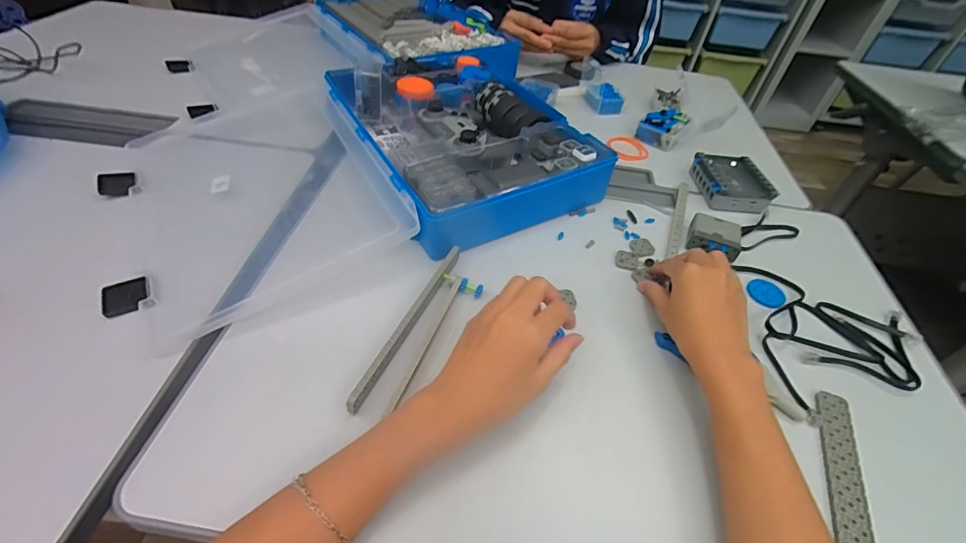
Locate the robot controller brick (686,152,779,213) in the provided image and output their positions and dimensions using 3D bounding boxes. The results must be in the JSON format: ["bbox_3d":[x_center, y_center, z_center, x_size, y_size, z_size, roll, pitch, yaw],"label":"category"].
[{"bbox_3d":[0.346,-0.124,0.604,0.080,0.027,0.104,2,46,-5],"label":"robot controller brick"}]

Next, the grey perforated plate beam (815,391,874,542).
[{"bbox_3d":[0.290,0.162,0.350,0.026,0.005,0.146,20,48,12],"label":"grey perforated plate beam"}]

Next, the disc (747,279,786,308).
[{"bbox_3d":[0.316,0.024,0.486,0.037,0.004,0.037,3,46,-4],"label":"disc"}]

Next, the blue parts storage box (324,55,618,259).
[{"bbox_3d":[-0.041,-0.185,0.593,0.269,0.066,0.355,-24,53,-26],"label":"blue parts storage box"}]

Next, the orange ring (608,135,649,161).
[{"bbox_3d":[0.230,-0.195,0.691,0.064,0.008,0.062,3,46,-4],"label":"orange ring"}]

